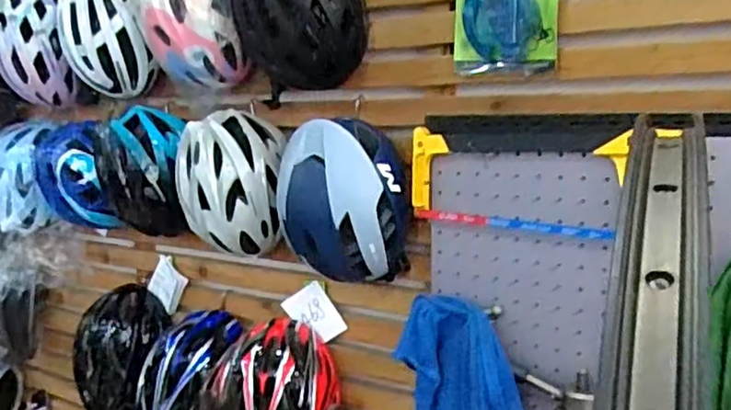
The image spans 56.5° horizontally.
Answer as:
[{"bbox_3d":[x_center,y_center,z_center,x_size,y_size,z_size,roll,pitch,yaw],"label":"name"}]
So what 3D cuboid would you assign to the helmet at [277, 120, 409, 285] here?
[{"bbox_3d":[-0.033,-0.007,1.058,0.142,0.231,0.175,-8,10,-43],"label":"helmet"}]

